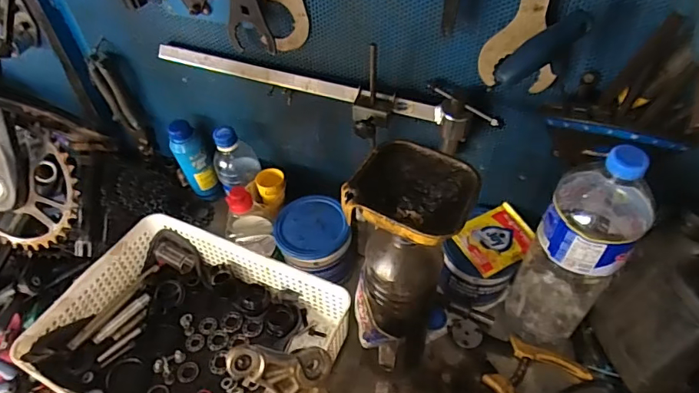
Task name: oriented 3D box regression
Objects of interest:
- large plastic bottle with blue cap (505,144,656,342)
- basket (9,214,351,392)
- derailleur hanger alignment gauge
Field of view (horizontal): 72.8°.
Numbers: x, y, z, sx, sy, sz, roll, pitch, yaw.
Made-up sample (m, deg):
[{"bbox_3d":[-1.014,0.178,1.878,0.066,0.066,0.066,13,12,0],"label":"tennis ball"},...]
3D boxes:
[{"bbox_3d":[0.250,0.064,0.524,0.087,0.309,0.094,32,57,27],"label":"large plastic bottle with blue cap"},{"bbox_3d":[-0.189,0.174,0.587,0.321,0.093,0.249,18,52,17],"label":"basket"},{"bbox_3d":[-0.044,-0.124,0.559,0.427,0.131,0.068,12,50,13],"label":"derailleur hanger alignment gauge"}]

